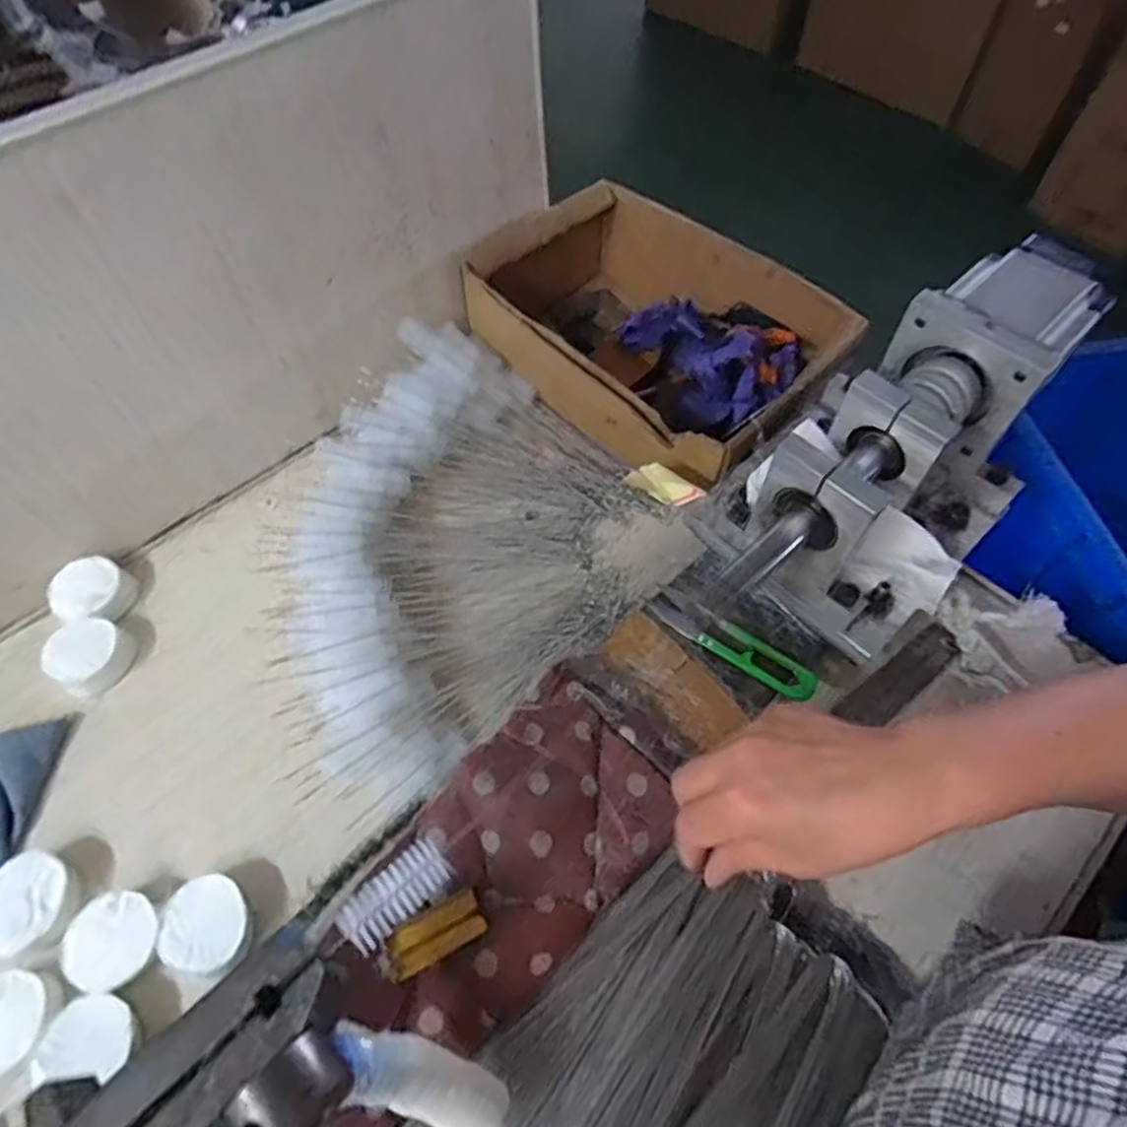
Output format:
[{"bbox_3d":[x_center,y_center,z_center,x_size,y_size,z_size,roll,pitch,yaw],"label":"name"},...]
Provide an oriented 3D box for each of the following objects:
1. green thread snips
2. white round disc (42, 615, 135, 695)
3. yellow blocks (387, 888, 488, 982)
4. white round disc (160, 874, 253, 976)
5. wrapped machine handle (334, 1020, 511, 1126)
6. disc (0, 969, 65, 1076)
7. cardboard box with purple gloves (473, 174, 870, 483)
[{"bbox_3d":[0.106,0.049,0.443,0.113,0.005,0.026,31,62,18],"label":"green thread snips"},{"bbox_3d":[-0.325,0.061,0.478,0.051,0.024,0.047,0,57,0],"label":"white round disc"},{"bbox_3d":[-0.063,0.182,0.342,0.048,0.004,0.022,-24,60,-15],"label":"yellow blocks"},{"bbox_3d":[-0.197,0.202,0.390,0.048,0.018,0.047,0,57,0],"label":"white round disc"},{"bbox_3d":[-0.059,0.213,0.287,0.020,0.089,0.026,-10,43,48],"label":"wrapped machine handle"},{"bbox_3d":[-0.292,0.240,0.364,0.050,0.012,0.047,0,57,0],"label":"disc"},{"bbox_3d":[0.075,-0.186,0.586,0.197,0.103,0.283,-39,65,-22],"label":"cardboard box with purple gloves"}]

